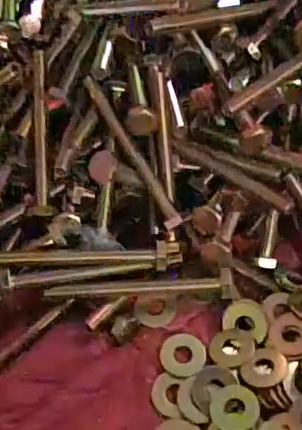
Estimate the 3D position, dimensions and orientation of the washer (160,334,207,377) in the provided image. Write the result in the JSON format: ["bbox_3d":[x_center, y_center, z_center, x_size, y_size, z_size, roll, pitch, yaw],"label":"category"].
[{"bbox_3d":[0.017,0.075,0.313,0.024,0.004,0.024,-2,49,1],"label":"washer"}]

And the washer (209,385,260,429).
[{"bbox_3d":[0.042,0.098,0.292,0.024,0.005,0.024,-1,49,2],"label":"washer"}]

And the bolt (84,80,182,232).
[{"bbox_3d":[-0.012,-0.037,0.341,0.009,0.008,0.103,-28,81,-20],"label":"bolt"}]

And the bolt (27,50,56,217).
[{"bbox_3d":[-0.068,-0.051,0.355,0.015,0.011,0.103,-2,84,0],"label":"bolt"}]

